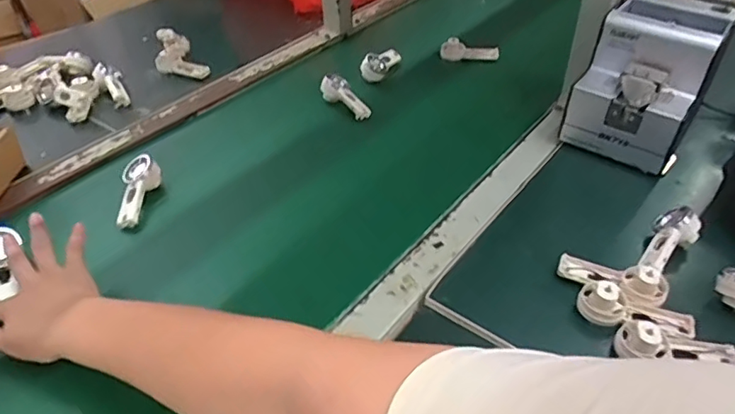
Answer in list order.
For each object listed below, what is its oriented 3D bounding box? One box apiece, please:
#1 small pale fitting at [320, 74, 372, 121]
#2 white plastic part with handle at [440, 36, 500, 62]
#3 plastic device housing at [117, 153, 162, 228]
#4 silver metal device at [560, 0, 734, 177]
[{"bbox_3d":[-0.029,-0.157,0.806,0.090,0.031,0.030,43,53,18],"label":"small pale fitting"},{"bbox_3d":[0.170,-0.259,0.926,0.097,0.030,0.034,8,40,10],"label":"white plastic part with handle"},{"bbox_3d":[-0.268,-0.017,0.642,0.040,0.024,0.094,1,55,1],"label":"plastic device housing"},{"bbox_3d":[0.367,-0.179,0.727,0.139,0.168,0.233,21,44,24],"label":"silver metal device"}]

